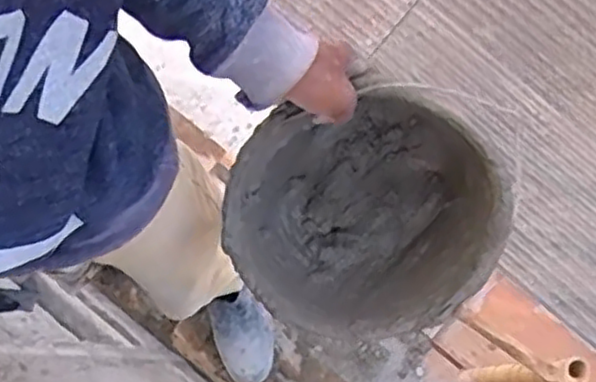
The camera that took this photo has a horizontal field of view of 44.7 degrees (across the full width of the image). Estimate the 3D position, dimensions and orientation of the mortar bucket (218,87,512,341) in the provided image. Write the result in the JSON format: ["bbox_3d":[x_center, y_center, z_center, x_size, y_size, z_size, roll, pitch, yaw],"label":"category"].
[{"bbox_3d":[0.062,-0.001,0.715,0.242,0.180,0.233,-40,101,18],"label":"mortar bucket"}]

